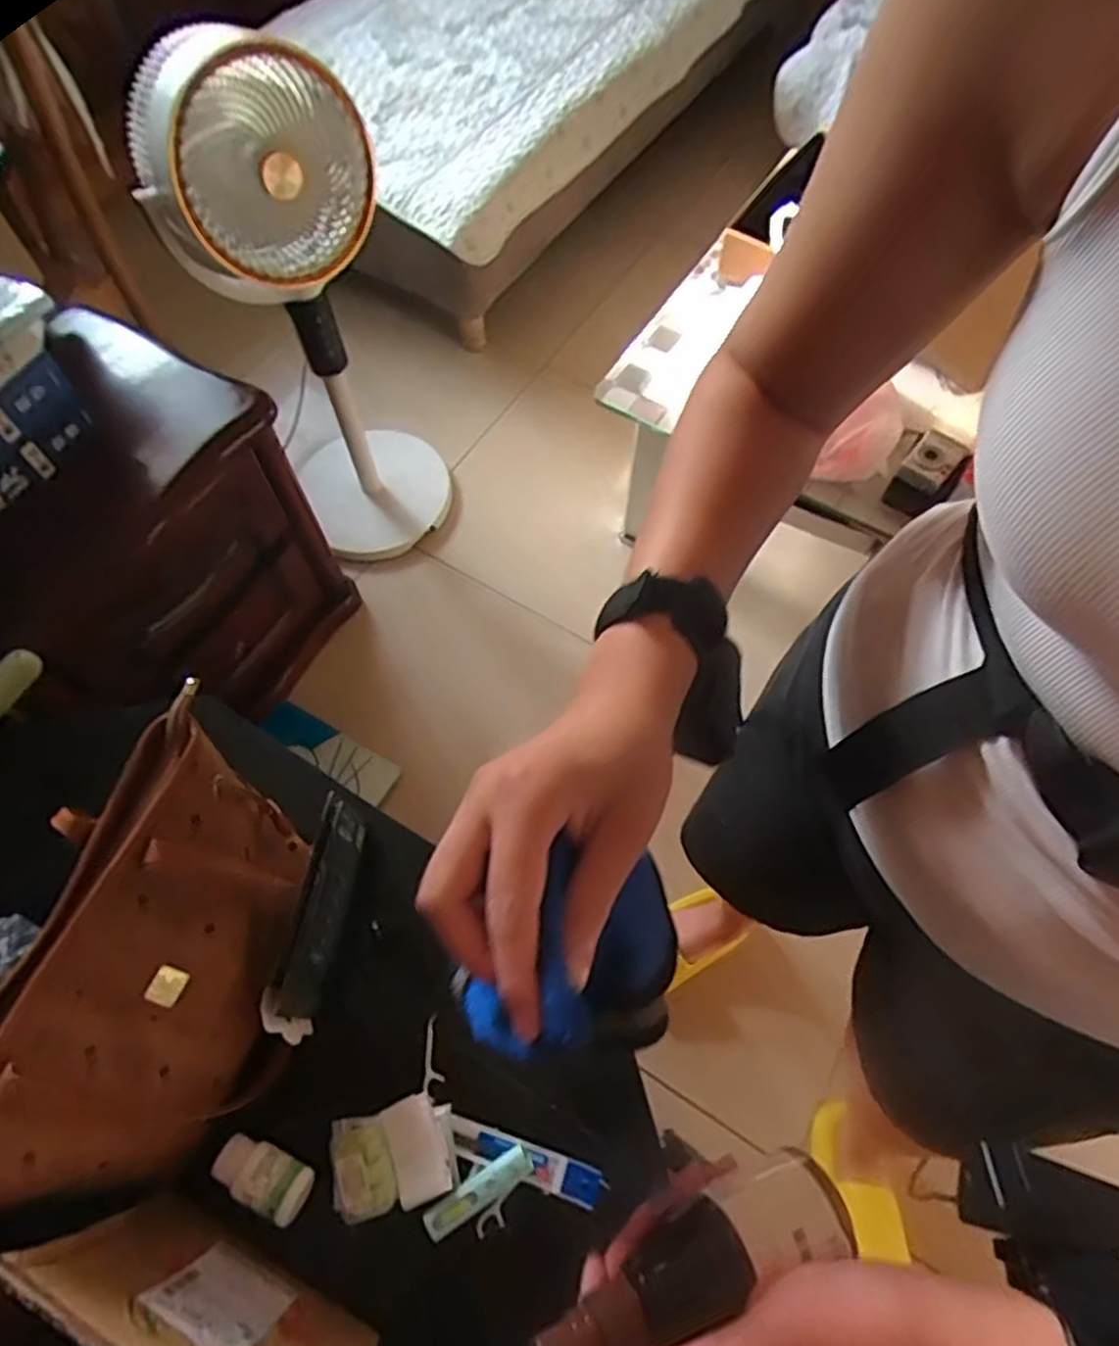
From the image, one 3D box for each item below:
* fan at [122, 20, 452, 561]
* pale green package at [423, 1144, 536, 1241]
[{"bbox_3d":[-0.363,-0.487,1.208,0.302,0.833,0.251,-19,66,-9],"label":"fan"},{"bbox_3d":[-0.064,0.412,0.593,0.093,0.009,0.023,-29,68,-14],"label":"pale green package"}]

